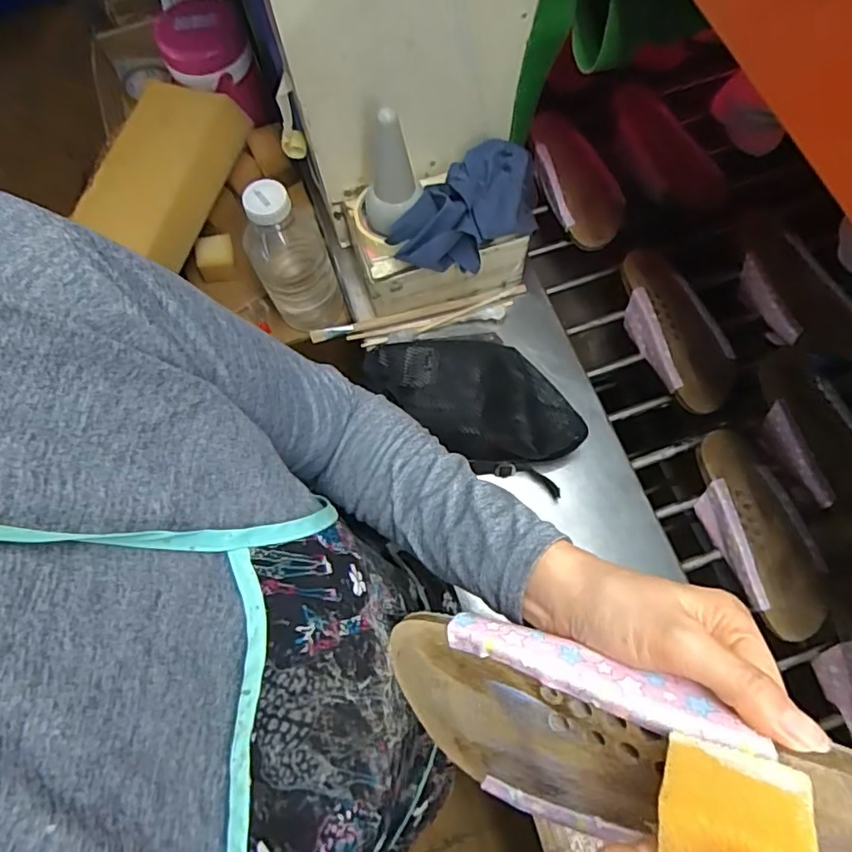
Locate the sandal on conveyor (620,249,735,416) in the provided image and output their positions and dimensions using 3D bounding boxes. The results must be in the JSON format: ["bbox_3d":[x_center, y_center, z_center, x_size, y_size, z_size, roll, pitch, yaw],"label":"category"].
[{"bbox_3d":[0.314,-0.123,0.724,0.097,0.044,0.226,-18,71,-4],"label":"sandal on conveyor"}]

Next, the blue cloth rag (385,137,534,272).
[{"bbox_3d":[0.051,-0.238,0.635,0.193,0.056,0.103,-38,73,-11],"label":"blue cloth rag"}]

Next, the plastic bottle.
[{"bbox_3d":[-0.167,-0.209,0.715,0.090,0.218,0.073,-26,71,-7],"label":"plastic bottle"}]

